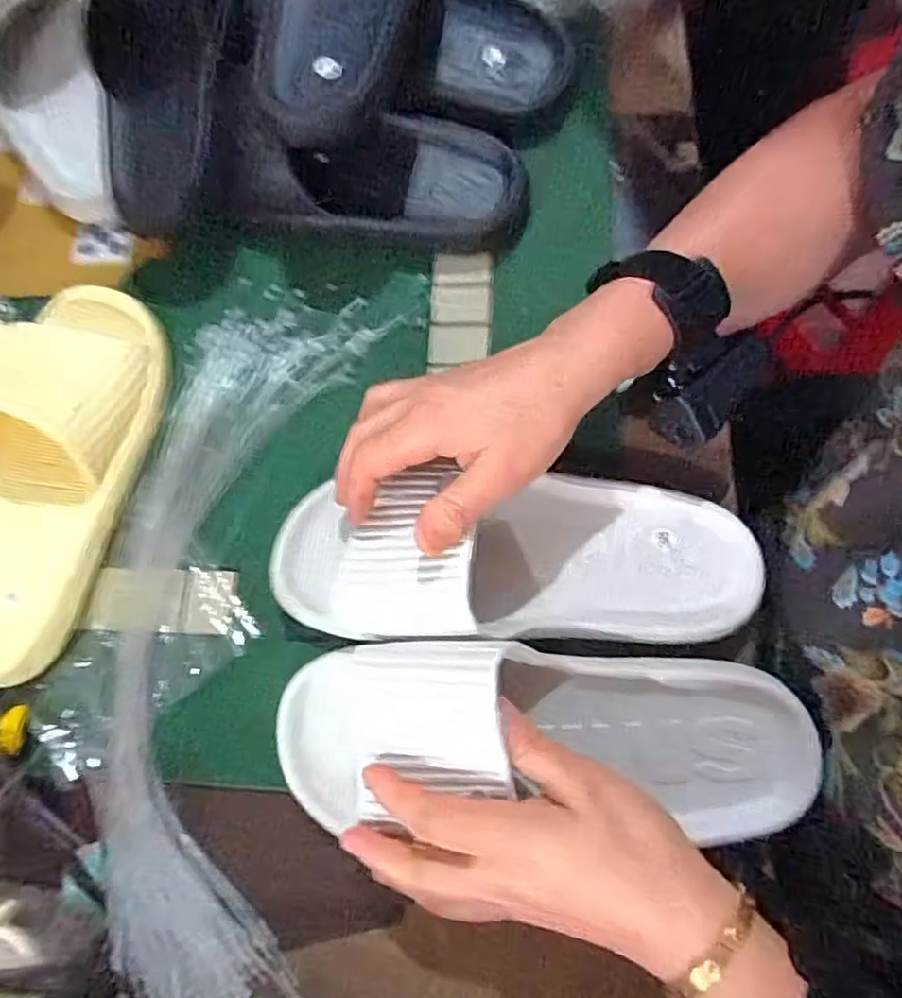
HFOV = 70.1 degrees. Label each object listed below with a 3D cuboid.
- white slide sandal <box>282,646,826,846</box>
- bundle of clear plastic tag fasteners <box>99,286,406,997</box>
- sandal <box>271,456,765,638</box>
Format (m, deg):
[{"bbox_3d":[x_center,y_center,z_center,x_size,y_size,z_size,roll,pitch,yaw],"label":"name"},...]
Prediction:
[{"bbox_3d":[0.042,0.118,0.317,0.264,0.061,0.085,3,75,3],"label":"white slide sandal"},{"bbox_3d":[-0.132,0.065,0.382,0.140,0.017,0.432,3,70,7],"label":"bundle of clear plastic tag fasteners"},{"bbox_3d":[0.034,0.027,0.346,0.256,0.057,0.098,-1,75,1],"label":"sandal"}]

